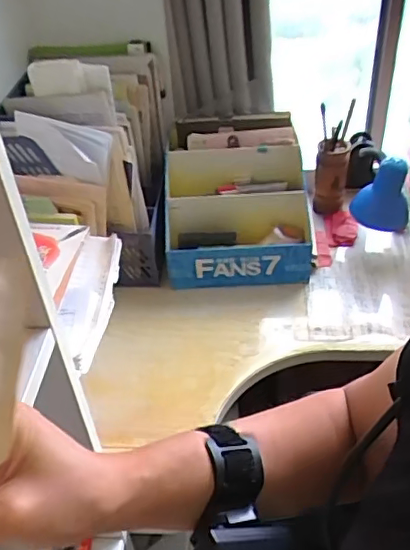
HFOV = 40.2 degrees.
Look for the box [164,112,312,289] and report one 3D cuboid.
[{"bbox_3d":[0.061,-0.144,1.102,0.277,0.214,0.284,-4,40,0],"label":"box"}]

